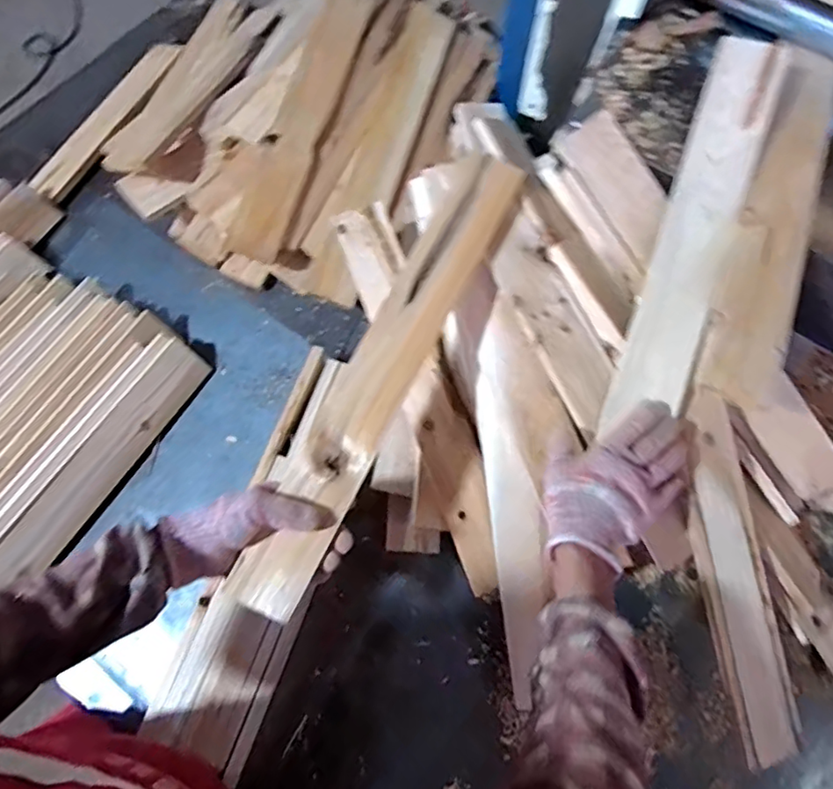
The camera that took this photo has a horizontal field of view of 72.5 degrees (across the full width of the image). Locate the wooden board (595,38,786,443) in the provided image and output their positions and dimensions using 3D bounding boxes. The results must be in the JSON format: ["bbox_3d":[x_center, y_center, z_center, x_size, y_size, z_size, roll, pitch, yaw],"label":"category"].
[{"bbox_3d":[0.292,-0.166,0.594,0.071,0.017,0.419,17,89,19],"label":"wooden board"}]

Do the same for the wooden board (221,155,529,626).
[{"bbox_3d":[-0.027,-0.031,0.579,0.070,0.013,0.521,31,76,-5],"label":"wooden board"}]

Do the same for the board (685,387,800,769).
[{"bbox_3d":[0.335,0.186,0.598,0.055,0.027,0.370,-9,85,-4],"label":"board"}]

